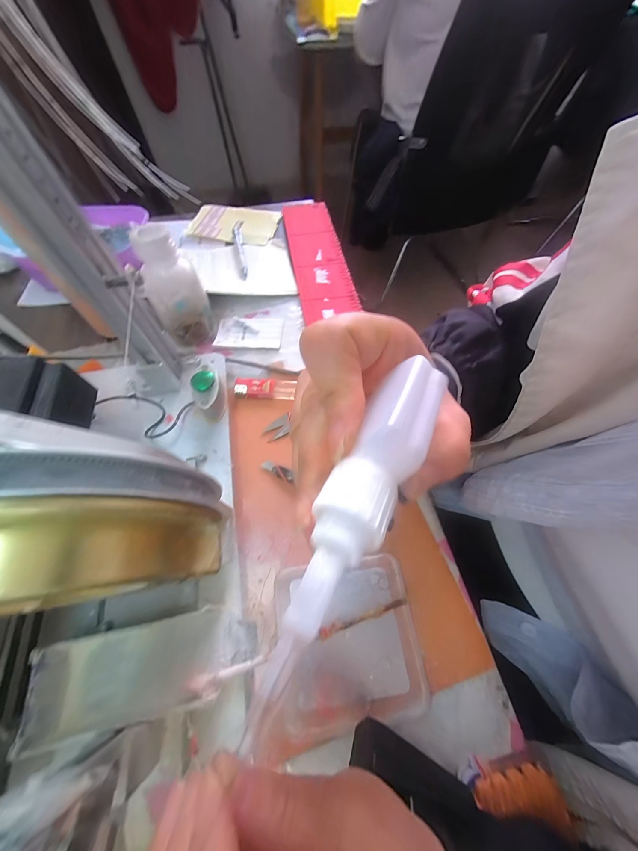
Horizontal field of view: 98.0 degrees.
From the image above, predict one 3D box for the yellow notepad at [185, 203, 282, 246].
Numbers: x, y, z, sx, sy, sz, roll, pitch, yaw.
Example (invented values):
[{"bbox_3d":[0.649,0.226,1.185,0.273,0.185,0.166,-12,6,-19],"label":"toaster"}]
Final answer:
[{"bbox_3d":[-0.149,-0.360,0.489,0.141,0.007,0.101,9,62,5],"label":"yellow notepad"}]

